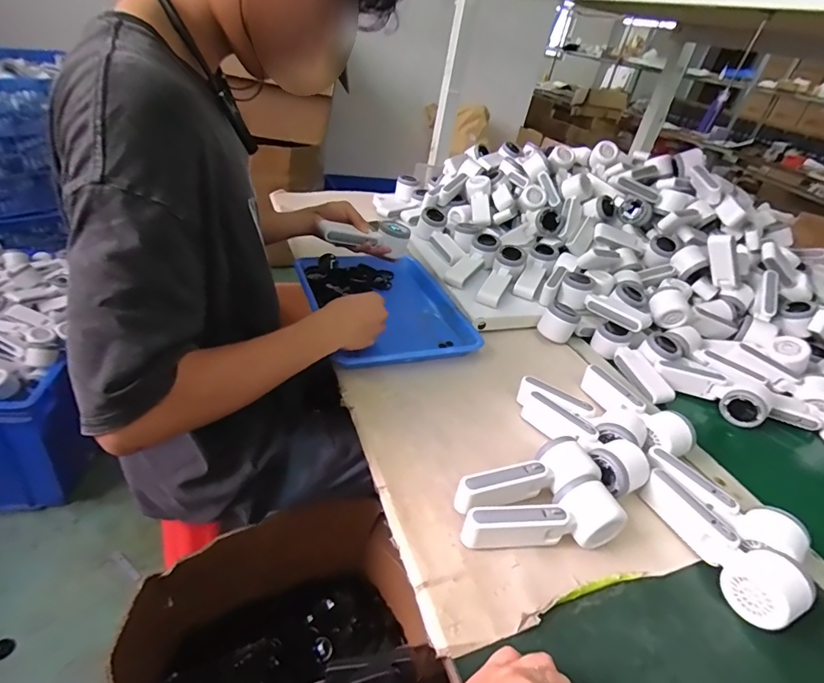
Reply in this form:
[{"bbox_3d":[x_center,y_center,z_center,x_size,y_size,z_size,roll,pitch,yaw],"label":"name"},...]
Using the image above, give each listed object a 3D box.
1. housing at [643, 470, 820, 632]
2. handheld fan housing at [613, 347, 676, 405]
[{"bbox_3d":[0.320,0.210,0.478,0.060,0.053,0.167,-10,38,-28],"label":"housing"},{"bbox_3d":[0.371,0.052,0.727,0.039,0.029,0.108,-5,38,-23],"label":"handheld fan housing"}]

